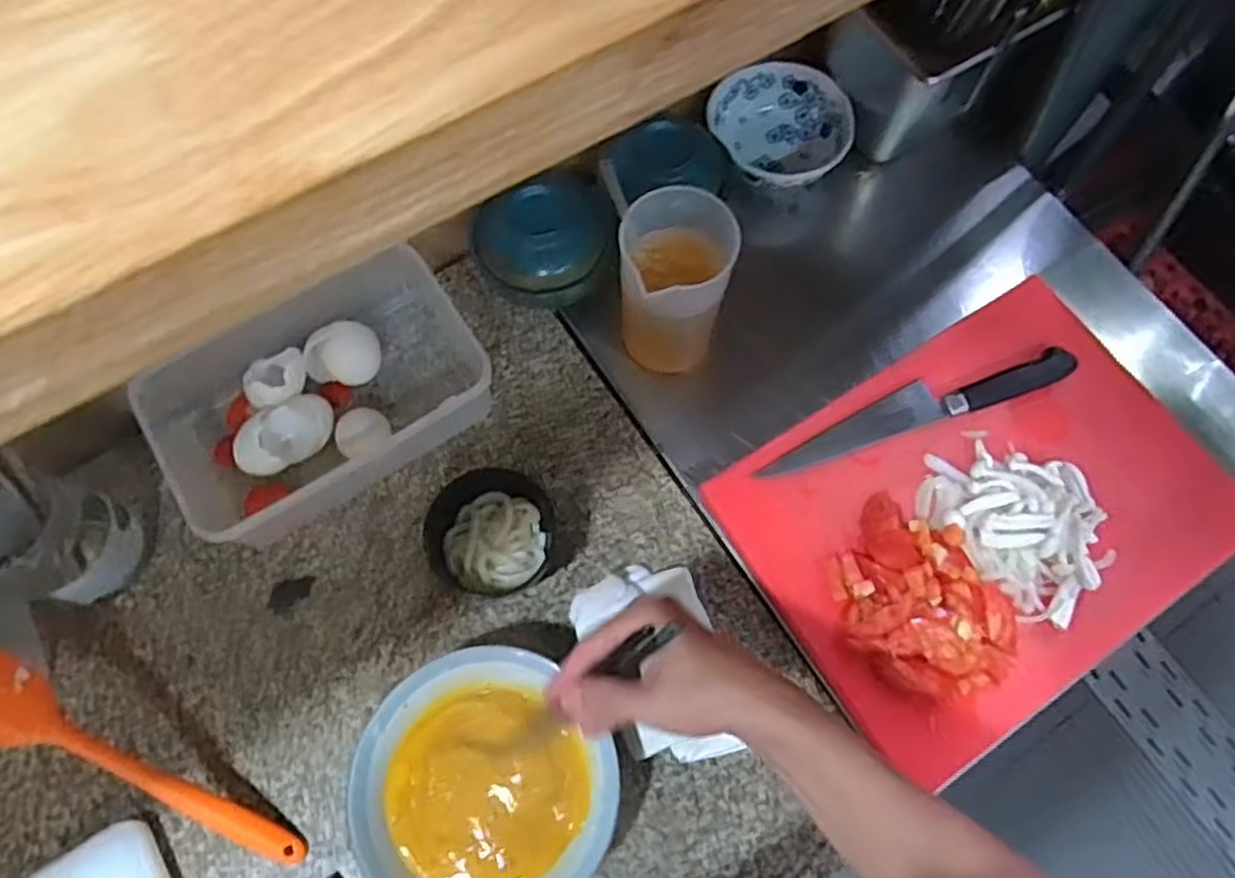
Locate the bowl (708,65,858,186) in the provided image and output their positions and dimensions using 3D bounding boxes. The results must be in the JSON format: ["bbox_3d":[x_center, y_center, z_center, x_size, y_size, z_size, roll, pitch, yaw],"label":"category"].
[{"bbox_3d":[0.157,-0.296,0.746,0.127,0.053,0.131,0,70,-1],"label":"bowl"}]

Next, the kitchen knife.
[{"bbox_3d":[0.248,-0.027,0.632,0.278,0.015,0.034,-18,71,-7],"label":"kitchen knife"}]

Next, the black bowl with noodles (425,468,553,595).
[{"bbox_3d":[-0.098,0.075,0.604,0.090,0.063,0.090,0,70,-1],"label":"black bowl with noodles"}]

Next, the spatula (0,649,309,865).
[{"bbox_3d":[-0.340,0.222,0.526,0.271,0.026,0.050,35,71,-13],"label":"spatula"}]

